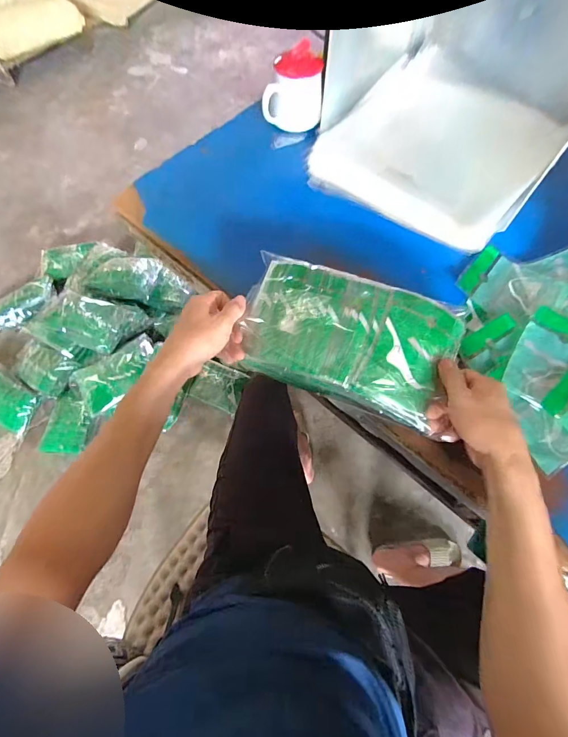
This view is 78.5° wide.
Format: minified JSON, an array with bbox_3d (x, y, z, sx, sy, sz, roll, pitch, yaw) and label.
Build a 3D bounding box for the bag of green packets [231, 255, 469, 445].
[{"bbox_3d":[0.075,-0.041,0.415,0.254,0.049,0.149,20,68,10],"label":"bag of green packets"}]

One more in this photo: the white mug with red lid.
[{"bbox_3d":[0.016,-0.498,0.619,0.101,0.098,0.091,3,66,3],"label":"white mug with red lid"}]

